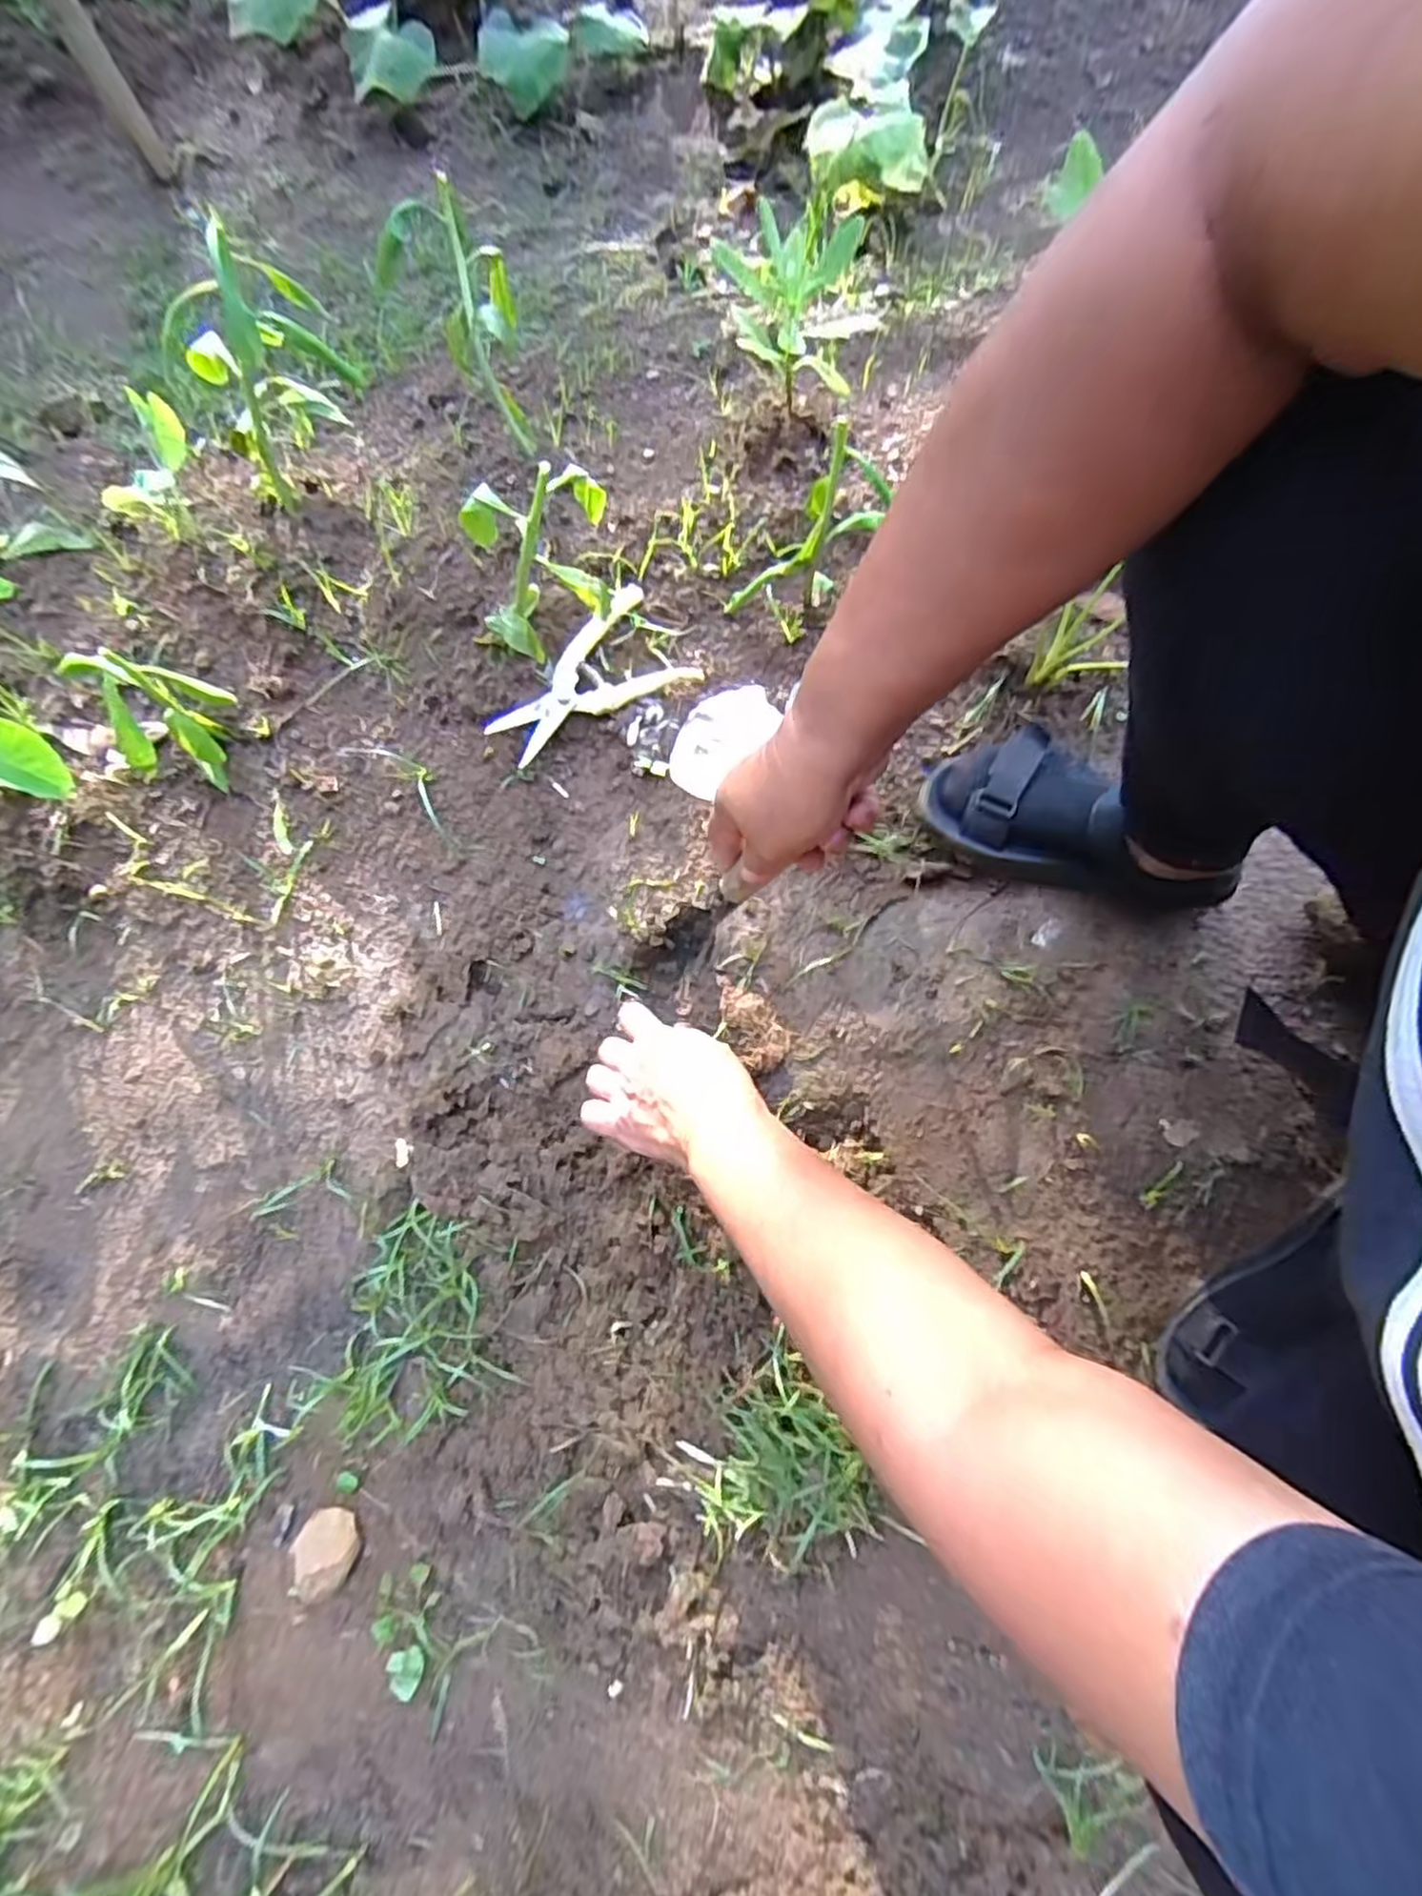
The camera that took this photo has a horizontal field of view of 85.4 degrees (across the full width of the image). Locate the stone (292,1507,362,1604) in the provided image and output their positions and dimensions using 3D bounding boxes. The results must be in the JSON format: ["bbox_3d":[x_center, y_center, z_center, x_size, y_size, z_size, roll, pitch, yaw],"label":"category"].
[{"bbox_3d":[-0.258,0.408,0.518,0.036,0.027,0.052,-5,69,-1],"label":"stone"}]

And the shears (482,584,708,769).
[{"bbox_3d":[-0.110,-0.229,0.655,0.175,0.019,0.097,-34,89,-6],"label":"shears"}]

